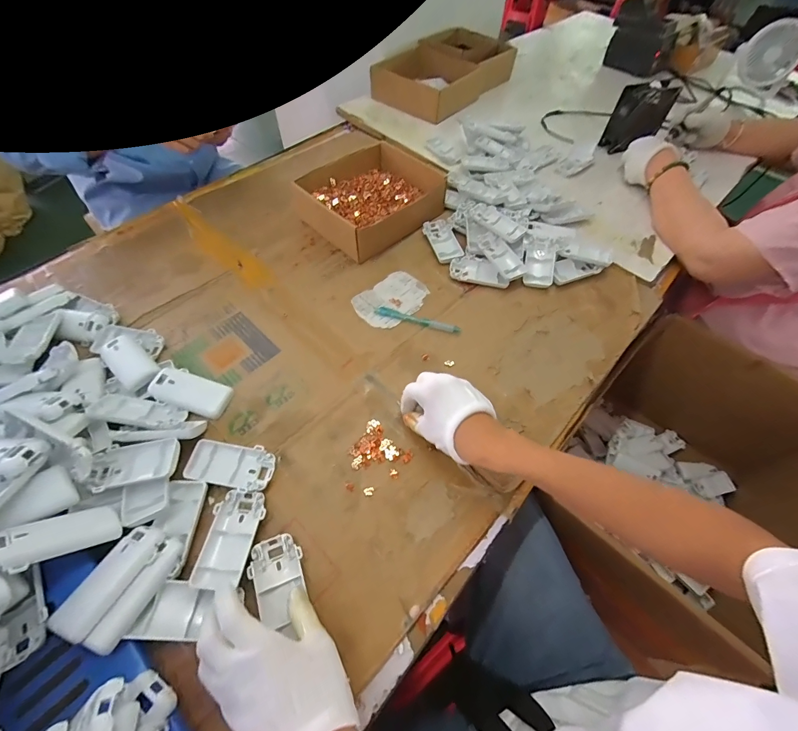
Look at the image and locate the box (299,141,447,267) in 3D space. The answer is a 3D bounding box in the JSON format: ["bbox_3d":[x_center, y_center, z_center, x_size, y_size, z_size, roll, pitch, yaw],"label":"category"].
[{"bbox_3d":[-0.050,-0.311,0.667,0.226,0.061,0.206,-36,67,-21],"label":"box"}]

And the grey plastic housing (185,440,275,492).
[{"bbox_3d":[-0.193,0.116,0.427,0.094,0.018,0.050,6,60,1],"label":"grey plastic housing"}]

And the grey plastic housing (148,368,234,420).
[{"bbox_3d":[-0.263,0.035,0.468,0.092,0.016,0.046,20,64,-5],"label":"grey plastic housing"}]

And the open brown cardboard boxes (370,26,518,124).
[{"bbox_3d":[0.118,-0.757,0.940,0.254,0.066,0.372,32,61,17],"label":"open brown cardboard boxes"}]

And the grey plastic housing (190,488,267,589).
[{"bbox_3d":[-0.173,0.177,0.385,0.051,0.028,0.092,3,60,-1],"label":"grey plastic housing"}]

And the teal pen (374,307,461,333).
[{"bbox_3d":[0.027,-0.069,0.554,0.130,0.009,0.016,17,61,7],"label":"teal pen"}]

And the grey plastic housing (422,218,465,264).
[{"bbox_3d":[0.076,-0.219,0.645,0.050,0.009,0.101,-11,61,-9],"label":"grey plastic housing"}]

